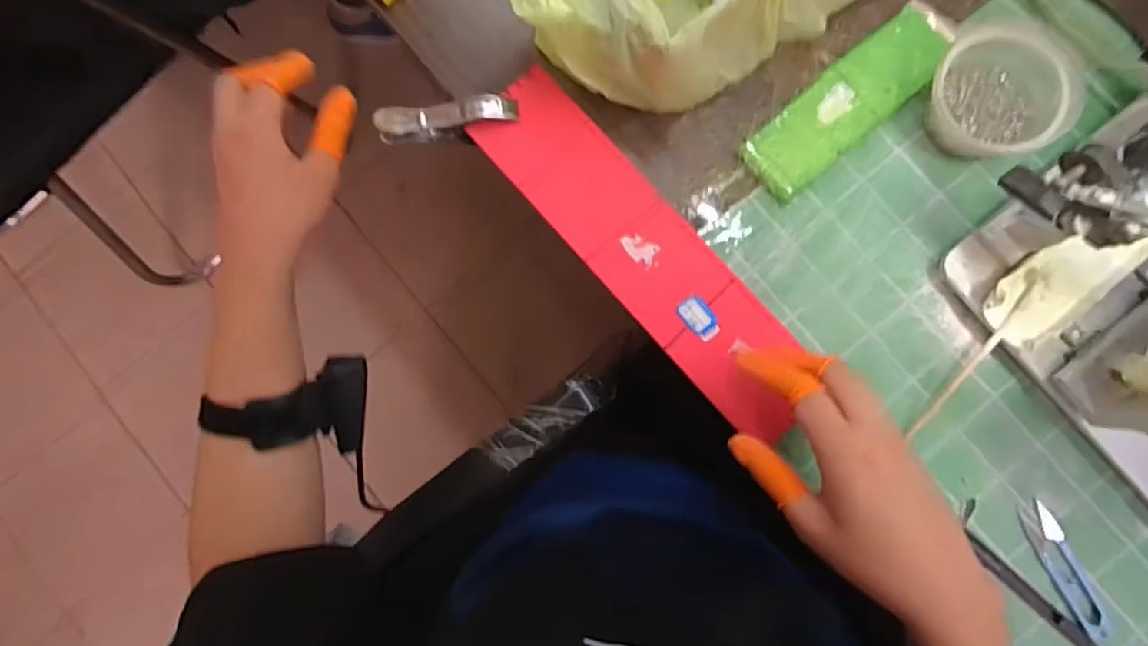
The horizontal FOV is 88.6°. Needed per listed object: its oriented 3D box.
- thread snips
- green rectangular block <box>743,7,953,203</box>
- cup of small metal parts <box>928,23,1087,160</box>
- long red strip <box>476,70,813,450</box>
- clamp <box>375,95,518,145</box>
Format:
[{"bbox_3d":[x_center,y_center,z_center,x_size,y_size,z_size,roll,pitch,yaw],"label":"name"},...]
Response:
[{"bbox_3d":[0.364,0.183,0.434,0.024,0.004,0.105,-25,85,0],"label":"thread snips"},{"bbox_3d":[0.217,-0.174,0.468,0.179,0.014,0.057,-40,85,-1],"label":"green rectangular block"},{"bbox_3d":[0.320,-0.172,0.439,0.096,0.045,0.095,0,86,3],"label":"cup of small metal parts"},{"bbox_3d":[0.055,-0.057,0.463,0.081,0.011,0.336,-39,83,-1],"label":"long red strip"},{"bbox_3d":[-0.103,-0.168,0.486,0.114,0.024,0.026,-8,85,2],"label":"clamp"}]

